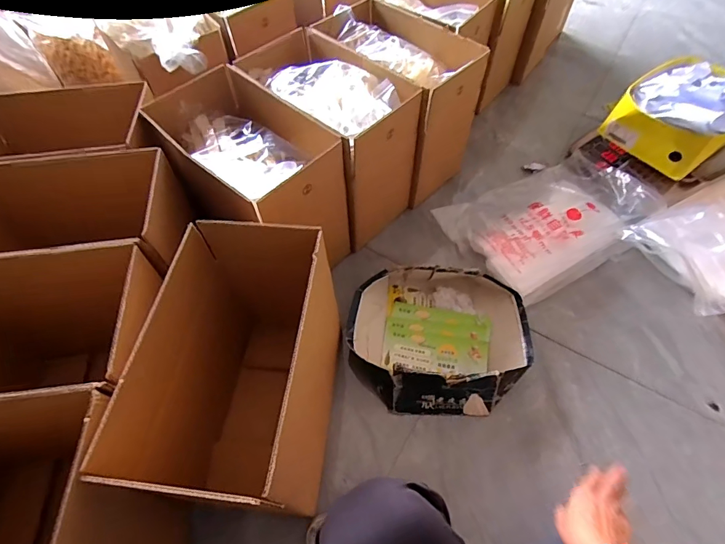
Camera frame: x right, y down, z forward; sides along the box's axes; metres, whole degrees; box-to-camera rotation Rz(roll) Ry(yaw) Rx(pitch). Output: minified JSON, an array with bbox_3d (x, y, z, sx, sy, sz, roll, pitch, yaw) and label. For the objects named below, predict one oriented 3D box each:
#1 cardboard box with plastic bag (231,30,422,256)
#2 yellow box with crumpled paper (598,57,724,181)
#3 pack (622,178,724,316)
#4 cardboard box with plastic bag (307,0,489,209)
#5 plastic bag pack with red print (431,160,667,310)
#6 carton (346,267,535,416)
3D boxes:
[{"bbox_3d":[-0.075,-0.310,0.930,0.205,0.307,0.367,-40,67,-21],"label":"cardboard box with plastic bag"},{"bbox_3d":[0.754,-0.385,0.948,0.280,0.165,0.255,-24,59,-14],"label":"yellow box with crumpled paper"},{"bbox_3d":[0.838,-0.085,0.938,0.423,0.088,0.241,-27,63,-15],"label":"pack"},{"bbox_3d":[0.075,-0.413,0.979,0.367,0.277,0.228,39,65,23],"label":"cardboard box with plastic bag"},{"bbox_3d":[0.452,-0.129,0.980,0.459,0.060,0.308,-24,62,-13],"label":"plastic bag pack with red print"},{"bbox_3d":[0.147,0.123,0.810,0.345,0.093,0.293,6,59,4],"label":"carton"}]

